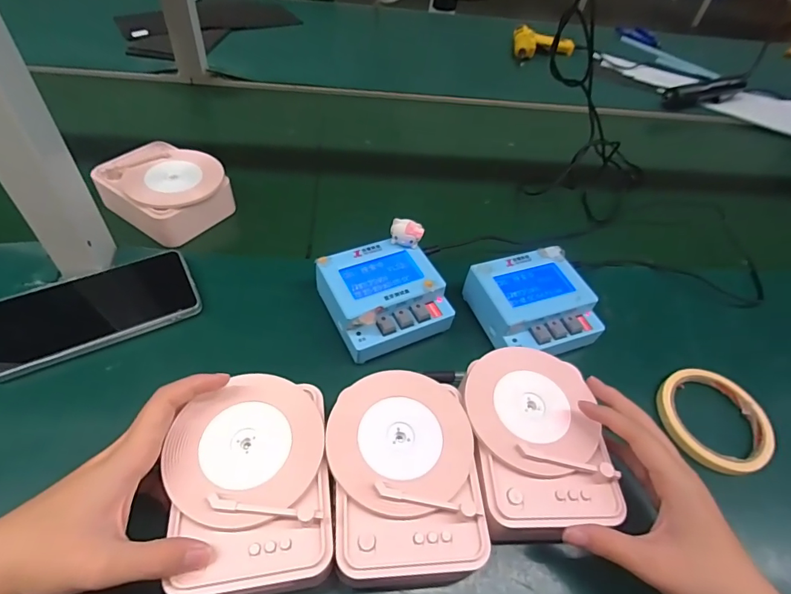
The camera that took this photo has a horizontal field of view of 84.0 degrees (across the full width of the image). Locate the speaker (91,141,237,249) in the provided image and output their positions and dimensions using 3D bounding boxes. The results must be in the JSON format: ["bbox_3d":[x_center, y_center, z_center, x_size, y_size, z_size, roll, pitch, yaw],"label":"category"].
[{"bbox_3d":[-0.259,-0.120,0.496,0.115,0.050,0.106,29,52,16],"label":"speaker"}]

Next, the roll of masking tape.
[{"bbox_3d":[0.282,0.110,0.388,0.088,0.016,0.092,4,50,-4],"label":"roll of masking tape"}]

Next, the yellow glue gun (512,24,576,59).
[{"bbox_3d":[0.309,-0.529,0.930,0.130,0.044,0.127,20,50,9],"label":"yellow glue gun"}]

